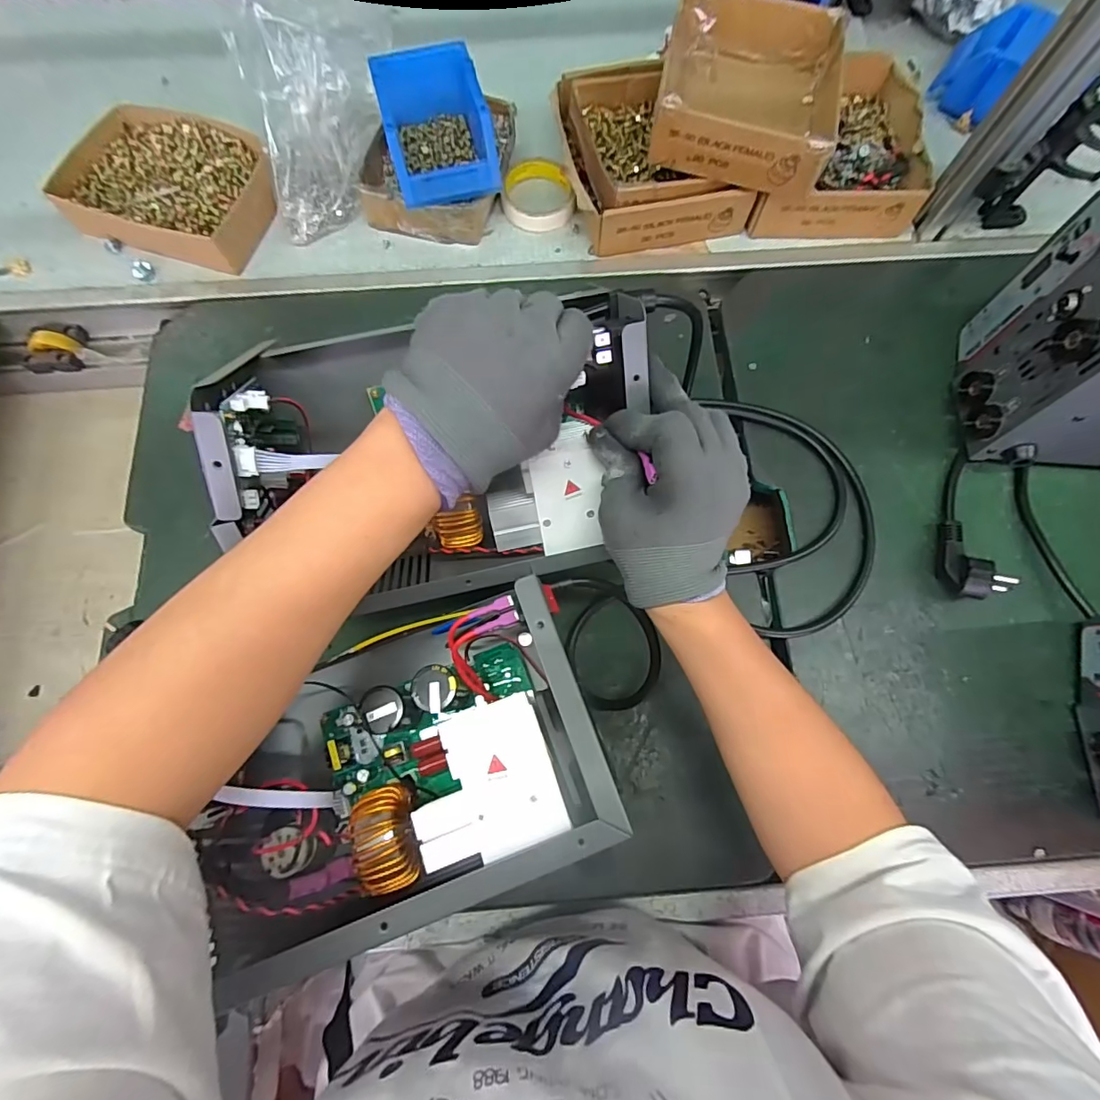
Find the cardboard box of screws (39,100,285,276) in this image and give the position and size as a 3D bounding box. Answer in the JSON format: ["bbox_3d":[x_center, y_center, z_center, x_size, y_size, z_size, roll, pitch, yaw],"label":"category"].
[{"bbox_3d":[-0.429,-0.419,0.598,0.233,0.039,0.179,13,74,4],"label":"cardboard box of screws"}]

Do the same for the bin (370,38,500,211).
[{"bbox_3d":[-0.120,-0.449,0.560,0.105,0.068,0.142,-14,75,-5],"label":"bin"}]

